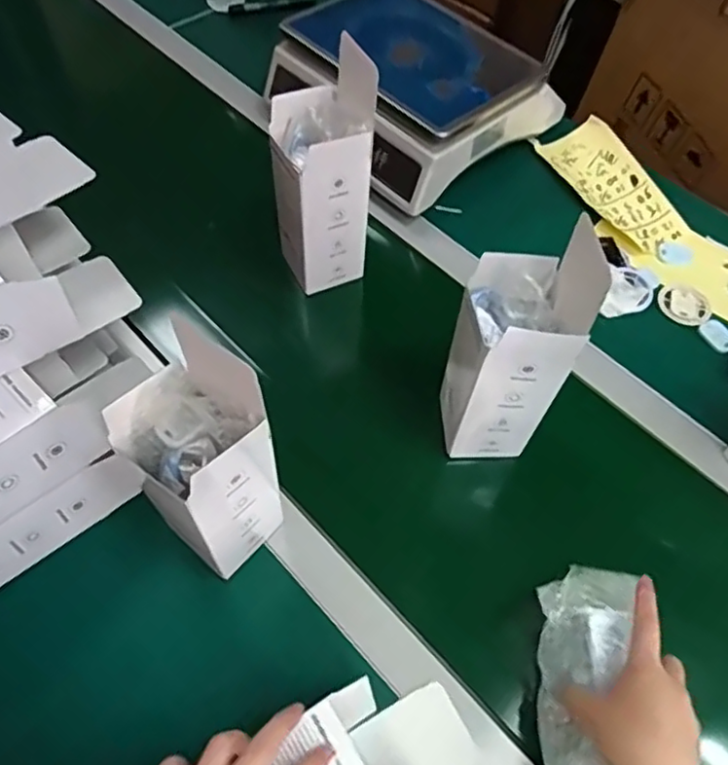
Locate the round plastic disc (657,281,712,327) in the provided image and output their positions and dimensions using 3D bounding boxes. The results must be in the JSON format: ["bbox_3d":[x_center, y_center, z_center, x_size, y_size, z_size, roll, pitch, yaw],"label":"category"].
[{"bbox_3d":[0.358,-0.088,0.712,0.056,0.004,0.059,1,58,-1],"label":"round plastic disc"}]

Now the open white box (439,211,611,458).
[{"bbox_3d":[0.120,-0.024,0.537,0.080,0.213,0.084,6,58,2],"label":"open white box"}]

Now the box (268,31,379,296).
[{"bbox_3d":[-0.043,-0.203,0.632,0.080,0.232,0.079,-20,60,-14],"label":"box"}]

